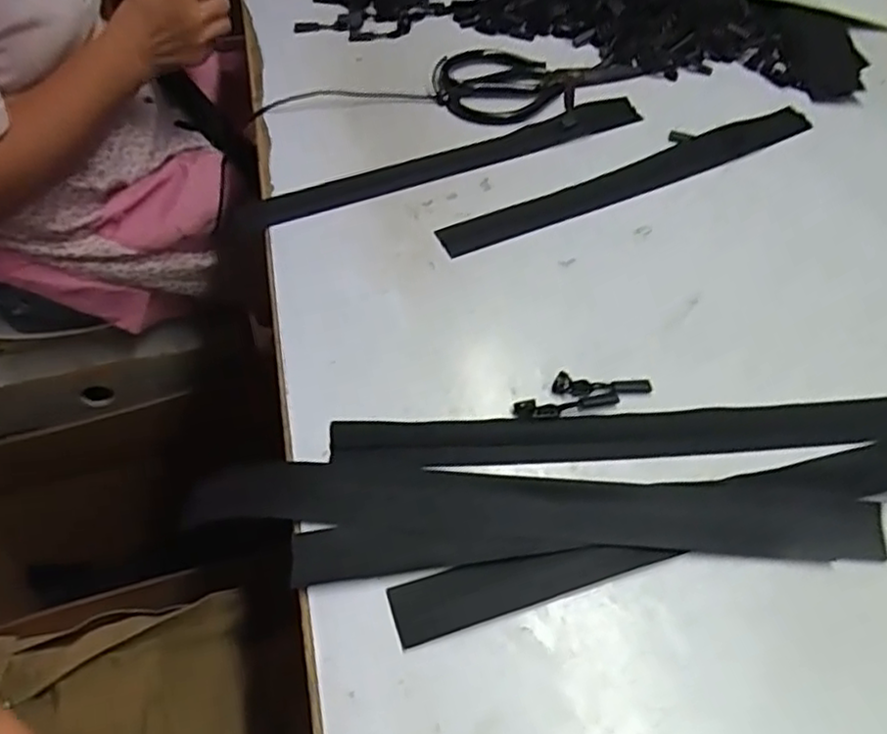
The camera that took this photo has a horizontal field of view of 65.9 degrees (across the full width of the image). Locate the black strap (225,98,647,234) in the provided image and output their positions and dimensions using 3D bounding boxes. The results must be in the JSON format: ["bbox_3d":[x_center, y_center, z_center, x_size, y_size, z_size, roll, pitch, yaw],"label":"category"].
[{"bbox_3d":[0.005,-0.166,0.557,0.359,0.009,0.034,-21,56,-16],"label":"black strap"}]

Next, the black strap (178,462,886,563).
[{"bbox_3d":[0.046,0.076,0.367,0.367,0.012,0.039,3,53,2],"label":"black strap"}]

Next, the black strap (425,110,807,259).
[{"bbox_3d":[0.155,-0.156,0.549,0.354,0.010,0.036,-22,59,-16],"label":"black strap"}]

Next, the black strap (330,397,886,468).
[{"bbox_3d":[0.112,0.040,0.404,0.350,0.006,0.033,-3,53,-3],"label":"black strap"}]

